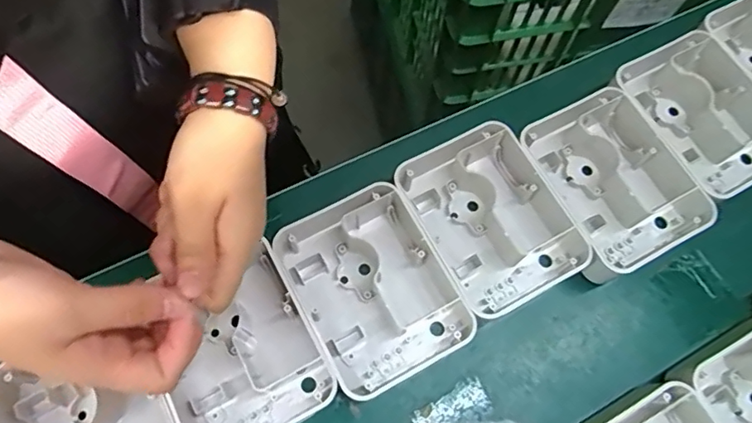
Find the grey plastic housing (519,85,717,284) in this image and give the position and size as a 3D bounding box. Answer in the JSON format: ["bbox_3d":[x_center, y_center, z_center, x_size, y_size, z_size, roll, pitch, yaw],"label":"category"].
[{"bbox_3d":[0.175,-0.021,0.417,0.097,0.048,0.129,-25,73,-11],"label":"grey plastic housing"}]

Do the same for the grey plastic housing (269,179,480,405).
[{"bbox_3d":[0.000,0.050,0.385,0.109,0.037,0.134,-28,73,-12],"label":"grey plastic housing"}]

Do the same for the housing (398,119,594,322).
[{"bbox_3d":[0.081,0.004,0.405,0.104,0.042,0.135,-27,73,-12],"label":"housing"}]

